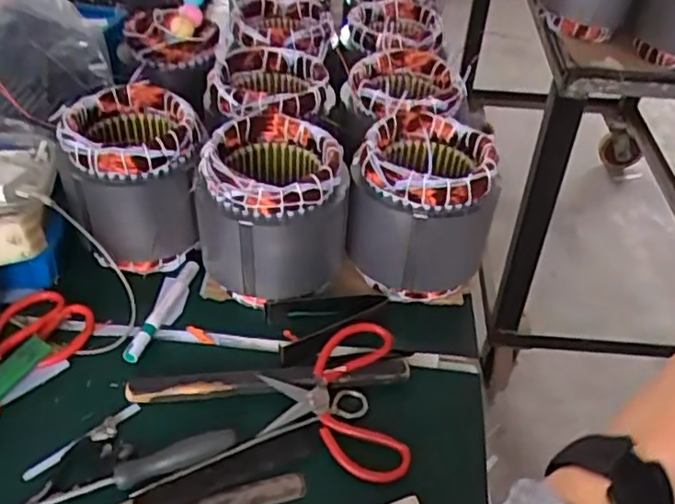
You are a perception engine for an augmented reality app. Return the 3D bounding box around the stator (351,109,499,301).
[{"bbox_3d":[0.092,-0.053,0.715,0.143,0.149,0.155,12,43,9],"label":"stator"}]

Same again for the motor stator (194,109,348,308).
[{"bbox_3d":[-0.069,-0.049,0.692,0.152,0.156,0.148,-5,43,-9],"label":"motor stator"}]

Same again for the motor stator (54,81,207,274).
[{"bbox_3d":[-0.209,-0.073,0.710,0.127,0.172,0.127,-2,42,-6],"label":"motor stator"}]

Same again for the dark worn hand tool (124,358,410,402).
[{"bbox_3d":[-0.062,0.120,0.628,0.264,0.012,0.028,-4,42,-9],"label":"dark worn hand tool"}]

